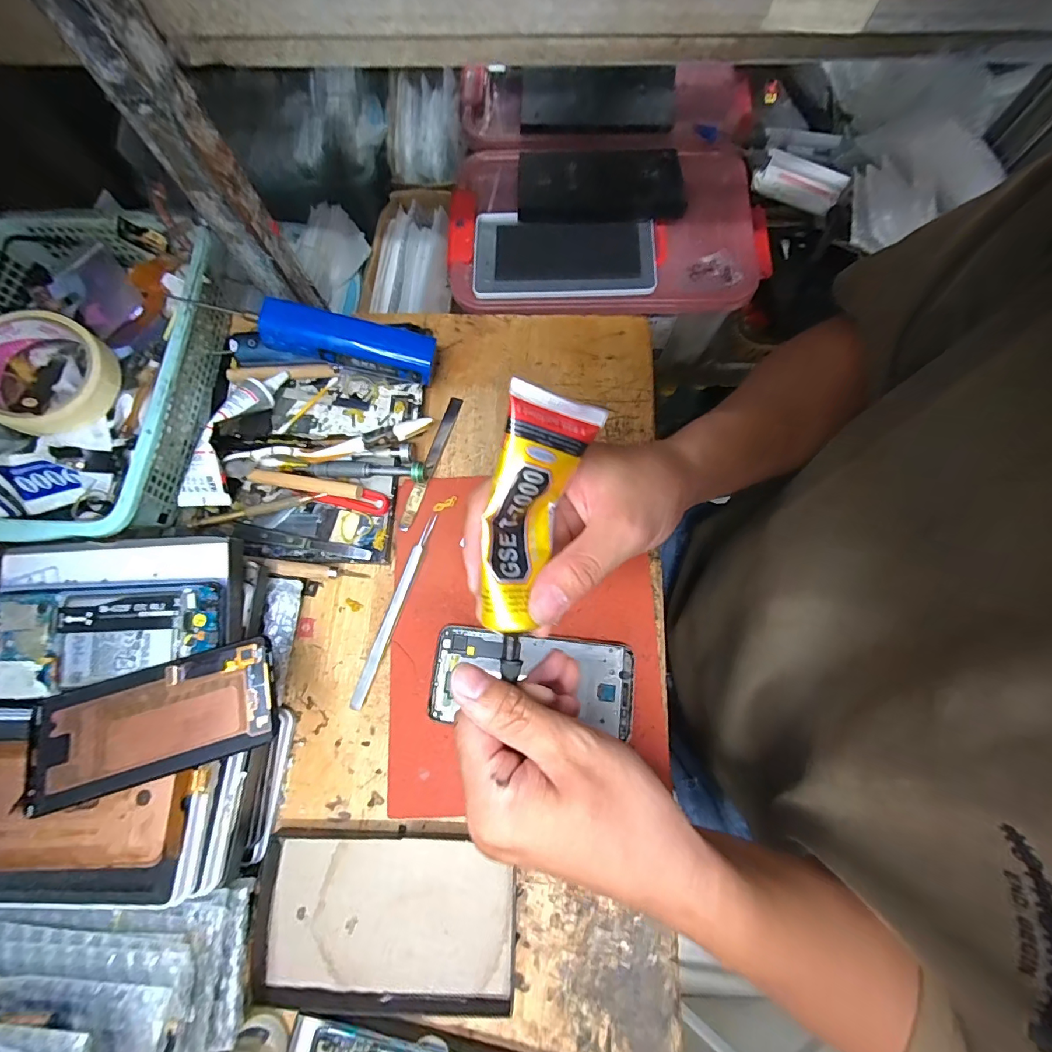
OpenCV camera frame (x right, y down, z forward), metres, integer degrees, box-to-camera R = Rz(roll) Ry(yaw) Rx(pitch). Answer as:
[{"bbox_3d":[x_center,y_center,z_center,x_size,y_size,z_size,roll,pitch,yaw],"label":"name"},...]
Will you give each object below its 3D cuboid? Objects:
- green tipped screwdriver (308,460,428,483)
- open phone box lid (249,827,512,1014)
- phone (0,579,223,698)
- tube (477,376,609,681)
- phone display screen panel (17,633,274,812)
[{"bbox_3d":[-0.131,-0.046,0.385,0.099,0.019,0.015,5,76,2],"label":"green tipped screwdriver"},{"bbox_3d":[-0.096,0.271,0.323,0.173,0.017,0.102,4,76,2],"label":"open phone box lid"},{"bbox_3d":[-0.279,0.071,0.305,0.150,0.011,0.066,-5,76,-1],"label":"phone"},{"bbox_3d":[0.001,0.003,0.225,0.040,0.029,0.132,13,97,2],"label":"tube"},{"bbox_3d":[-0.225,0.118,0.281,0.137,0.012,0.062,-16,75,-6],"label":"phone display screen panel"}]

